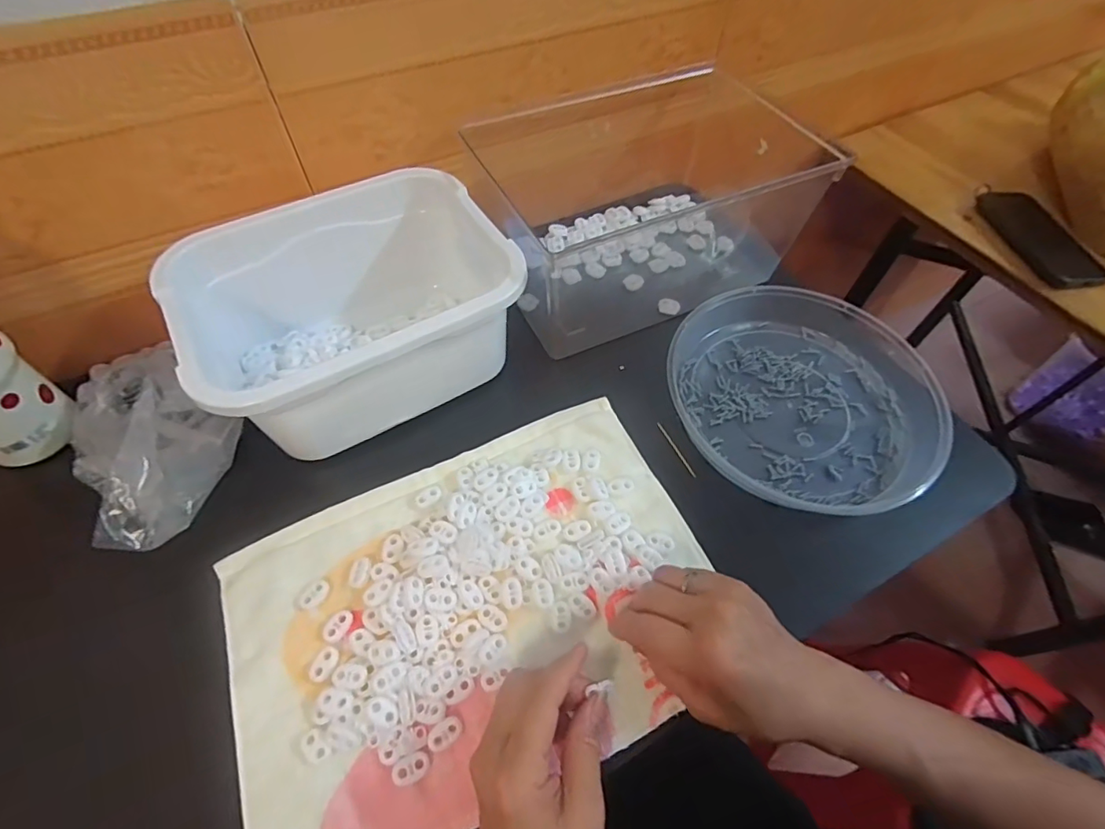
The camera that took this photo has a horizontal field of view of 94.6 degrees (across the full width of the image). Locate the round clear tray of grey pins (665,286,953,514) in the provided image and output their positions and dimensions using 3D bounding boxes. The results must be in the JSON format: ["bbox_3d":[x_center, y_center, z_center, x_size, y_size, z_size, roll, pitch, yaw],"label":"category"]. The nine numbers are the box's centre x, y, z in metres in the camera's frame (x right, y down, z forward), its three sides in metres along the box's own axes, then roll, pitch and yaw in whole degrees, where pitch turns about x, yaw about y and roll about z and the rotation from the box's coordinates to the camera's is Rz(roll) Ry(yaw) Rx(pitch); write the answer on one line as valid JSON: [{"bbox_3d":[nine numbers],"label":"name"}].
[{"bbox_3d":[0.223,-0.024,0.458,0.221,0.041,0.217,1,57,-1],"label":"round clear tray of grey pins"}]

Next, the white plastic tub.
[{"bbox_3d":[-0.165,-0.085,0.440,0.239,0.119,0.187,-27,62,-17],"label":"white plastic tub"}]

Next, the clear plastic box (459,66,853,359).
[{"bbox_3d":[0.084,-0.220,0.535,0.285,0.128,0.224,-21,60,-14],"label":"clear plastic box"}]

